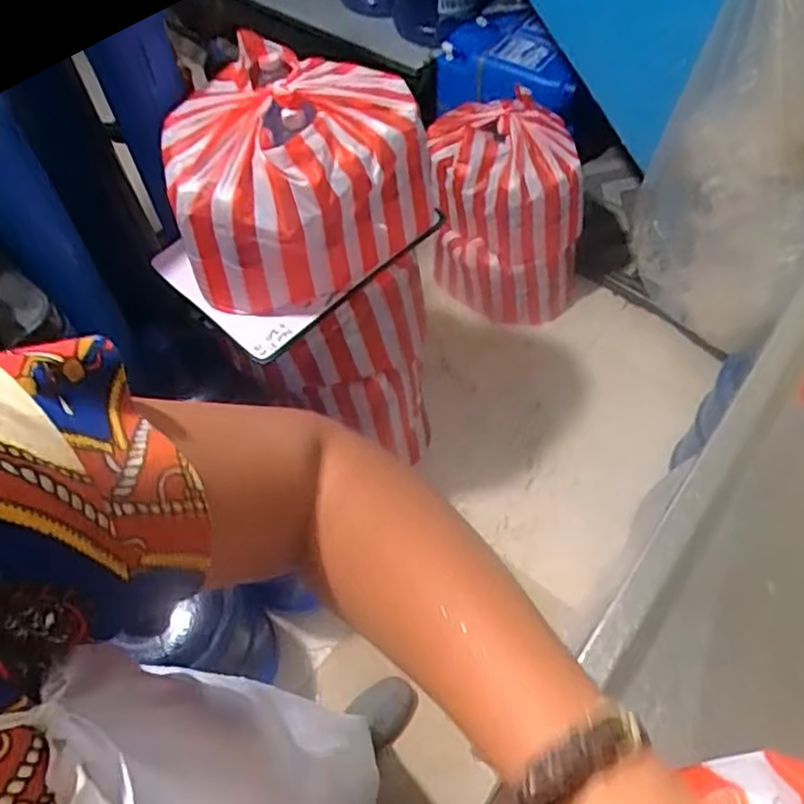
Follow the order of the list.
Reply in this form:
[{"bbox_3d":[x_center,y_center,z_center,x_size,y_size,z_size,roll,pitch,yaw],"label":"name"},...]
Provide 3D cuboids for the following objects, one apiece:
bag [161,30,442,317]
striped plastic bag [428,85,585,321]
[{"bbox_3d":[-0.149,-0.342,1.020,0.354,0.243,0.323,-13,57,-5],"label":"bag"},{"bbox_3d":[0.242,-0.467,1.656,0.343,0.469,0.278,-5,57,0],"label":"striped plastic bag"}]

